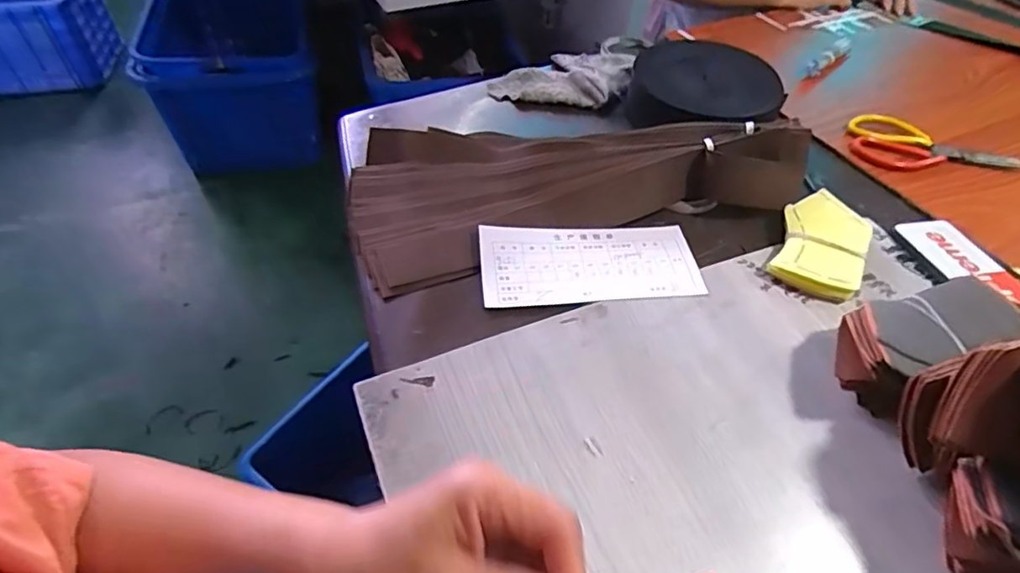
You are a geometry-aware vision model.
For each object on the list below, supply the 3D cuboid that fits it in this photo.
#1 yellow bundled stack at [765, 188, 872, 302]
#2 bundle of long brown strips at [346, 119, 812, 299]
[{"bbox_3d":[0.317,-0.049,0.584,0.079,0.022,0.152,22,50,16],"label":"yellow bundled stack"},{"bbox_3d":[0.068,-0.143,0.633,0.483,0.056,0.234,-12,50,-13],"label":"bundle of long brown strips"}]

